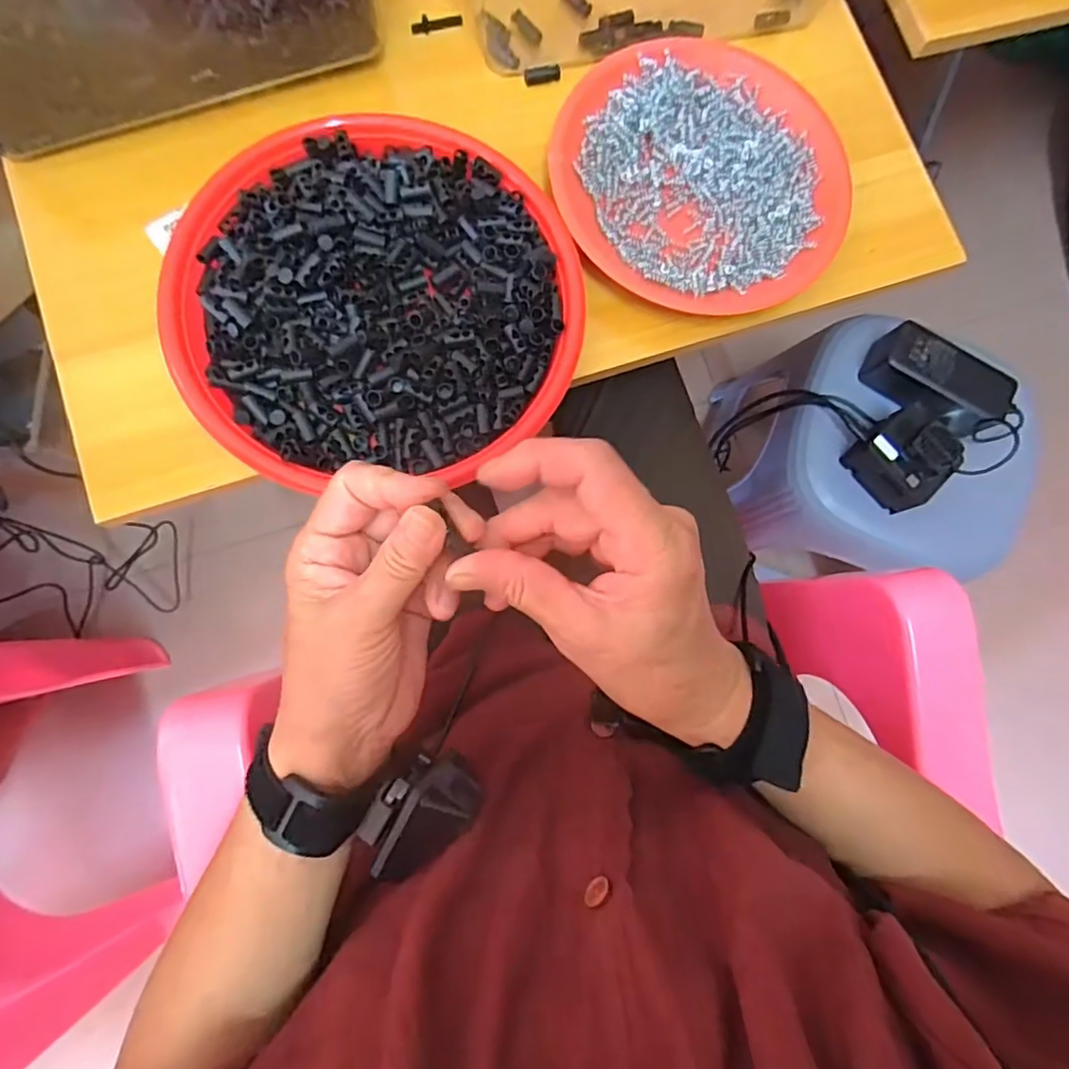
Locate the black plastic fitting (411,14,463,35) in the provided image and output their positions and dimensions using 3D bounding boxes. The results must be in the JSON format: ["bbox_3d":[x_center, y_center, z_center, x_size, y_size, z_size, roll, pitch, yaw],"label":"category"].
[{"bbox_3d":[-0.067,-0.354,0.410,0.035,0.008,0.007,-10,84,-7],"label":"black plastic fitting"}]

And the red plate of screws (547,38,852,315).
[{"bbox_3d":[0.109,-0.238,0.394,0.191,0.021,0.178,1,82,-6],"label":"red plate of screws"}]

